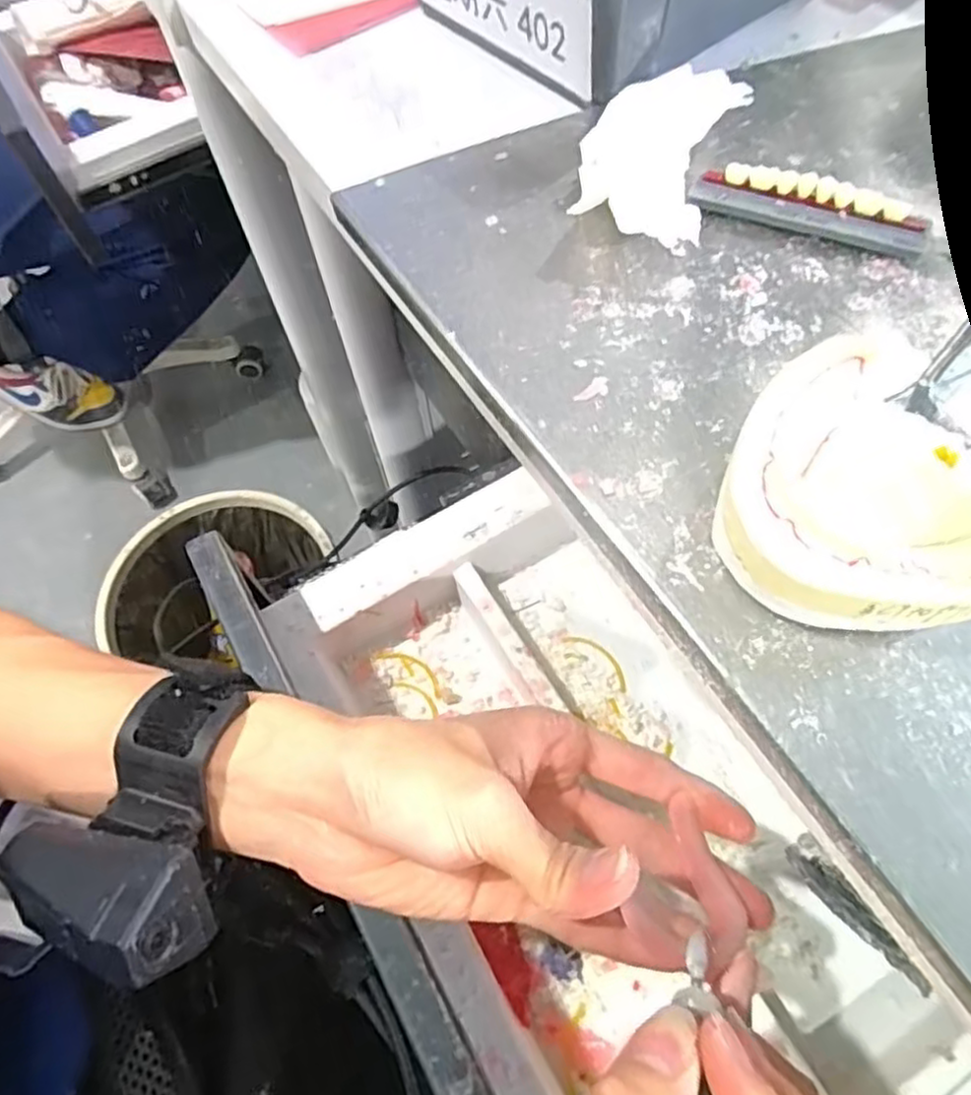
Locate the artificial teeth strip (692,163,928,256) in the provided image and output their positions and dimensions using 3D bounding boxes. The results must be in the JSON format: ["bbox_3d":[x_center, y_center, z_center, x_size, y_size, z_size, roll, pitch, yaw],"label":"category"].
[{"bbox_3d":[0.115,-0.122,0.247,0.079,0.011,0.016,21,65,13],"label":"artificial teeth strip"}]

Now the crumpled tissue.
[{"bbox_3d":[0.061,-0.142,0.254,0.050,0.019,0.084,20,65,13],"label":"crumpled tissue"}]

